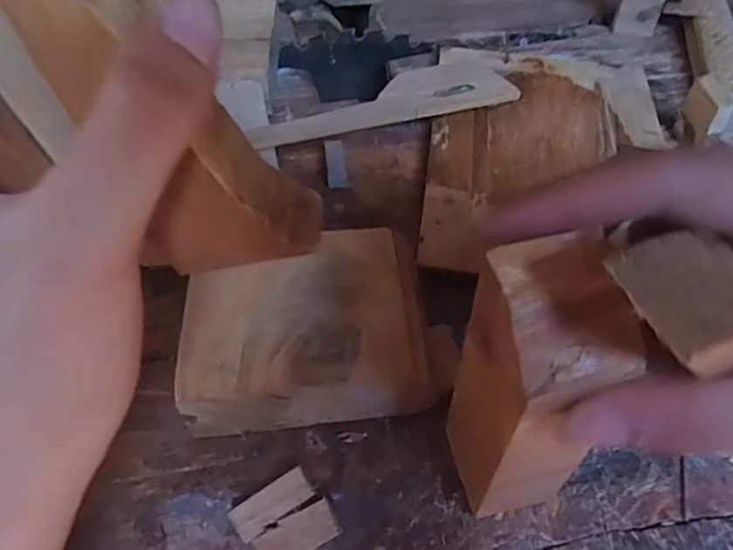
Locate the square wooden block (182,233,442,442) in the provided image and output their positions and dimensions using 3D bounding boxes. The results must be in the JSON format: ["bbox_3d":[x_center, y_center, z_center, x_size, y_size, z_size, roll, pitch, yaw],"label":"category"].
[{"bbox_3d":[-0.026,0.026,0.261,0.103,0.041,0.091,-2,51,-4],"label":"square wooden block"}]

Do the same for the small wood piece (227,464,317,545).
[{"bbox_3d":[-0.037,0.090,0.227,0.032,0.008,0.013,-25,56,-21],"label":"small wood piece"}]

